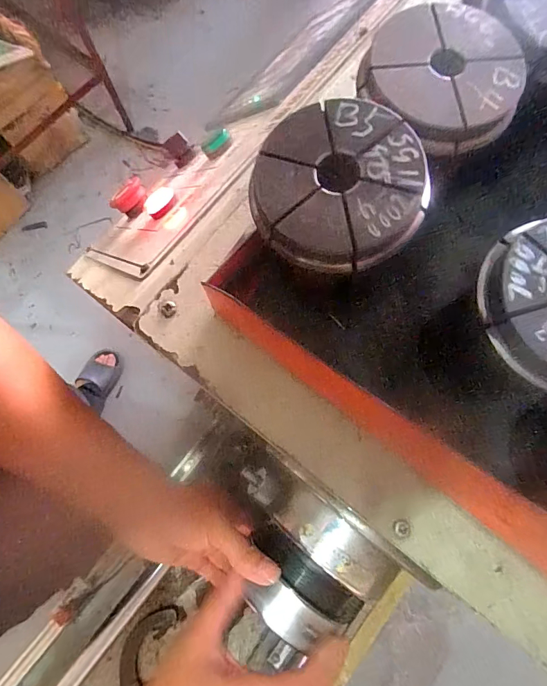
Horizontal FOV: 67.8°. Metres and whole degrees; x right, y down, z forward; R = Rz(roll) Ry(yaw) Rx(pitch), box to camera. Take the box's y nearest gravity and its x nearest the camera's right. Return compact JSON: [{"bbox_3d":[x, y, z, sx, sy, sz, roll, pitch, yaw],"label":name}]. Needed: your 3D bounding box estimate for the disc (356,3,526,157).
[{"bbox_3d":[0.074,-0.116,0.177,0.064,0.016,0.065,0,76,0],"label":"disc"}]

